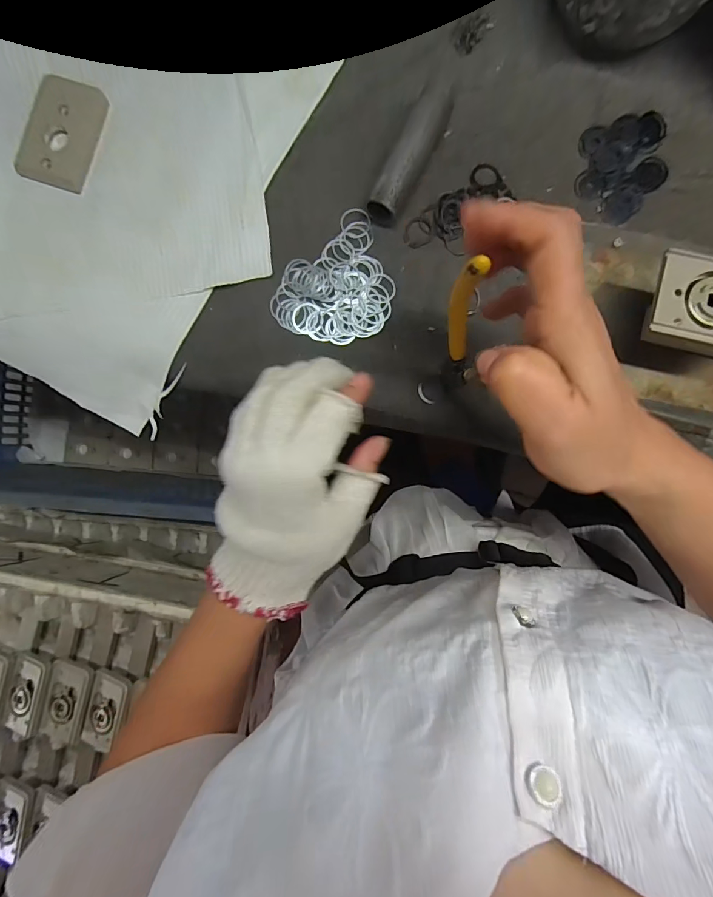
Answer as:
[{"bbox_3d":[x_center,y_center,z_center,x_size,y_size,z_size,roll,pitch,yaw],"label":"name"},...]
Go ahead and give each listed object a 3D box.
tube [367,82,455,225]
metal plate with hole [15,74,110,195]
[{"bbox_3d":[0.042,-0.219,0.295,0.027,0.024,0.113,25,92,2],"label":"tube"},{"bbox_3d":[-0.226,-0.240,0.311,0.055,0.010,0.079,17,92,2],"label":"metal plate with hole"}]

